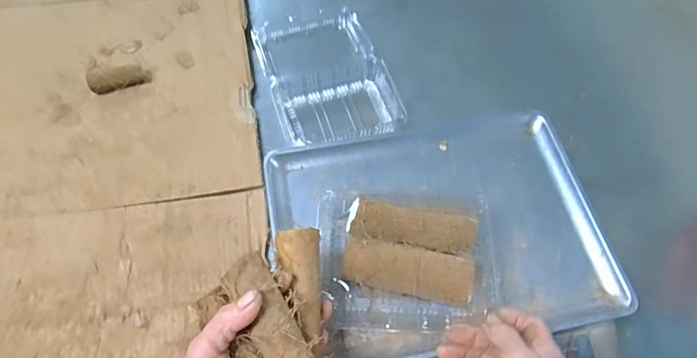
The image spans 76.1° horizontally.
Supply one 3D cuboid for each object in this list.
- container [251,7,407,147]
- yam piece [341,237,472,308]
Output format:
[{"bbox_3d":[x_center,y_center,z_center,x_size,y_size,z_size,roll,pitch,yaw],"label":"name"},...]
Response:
[{"bbox_3d":[-0.038,-0.160,0.691,0.179,0.037,0.257,-15,65,-10],"label":"container"},{"bbox_3d":[0.055,0.091,0.429,0.118,0.043,0.043,11,63,3],"label":"yam piece"}]

